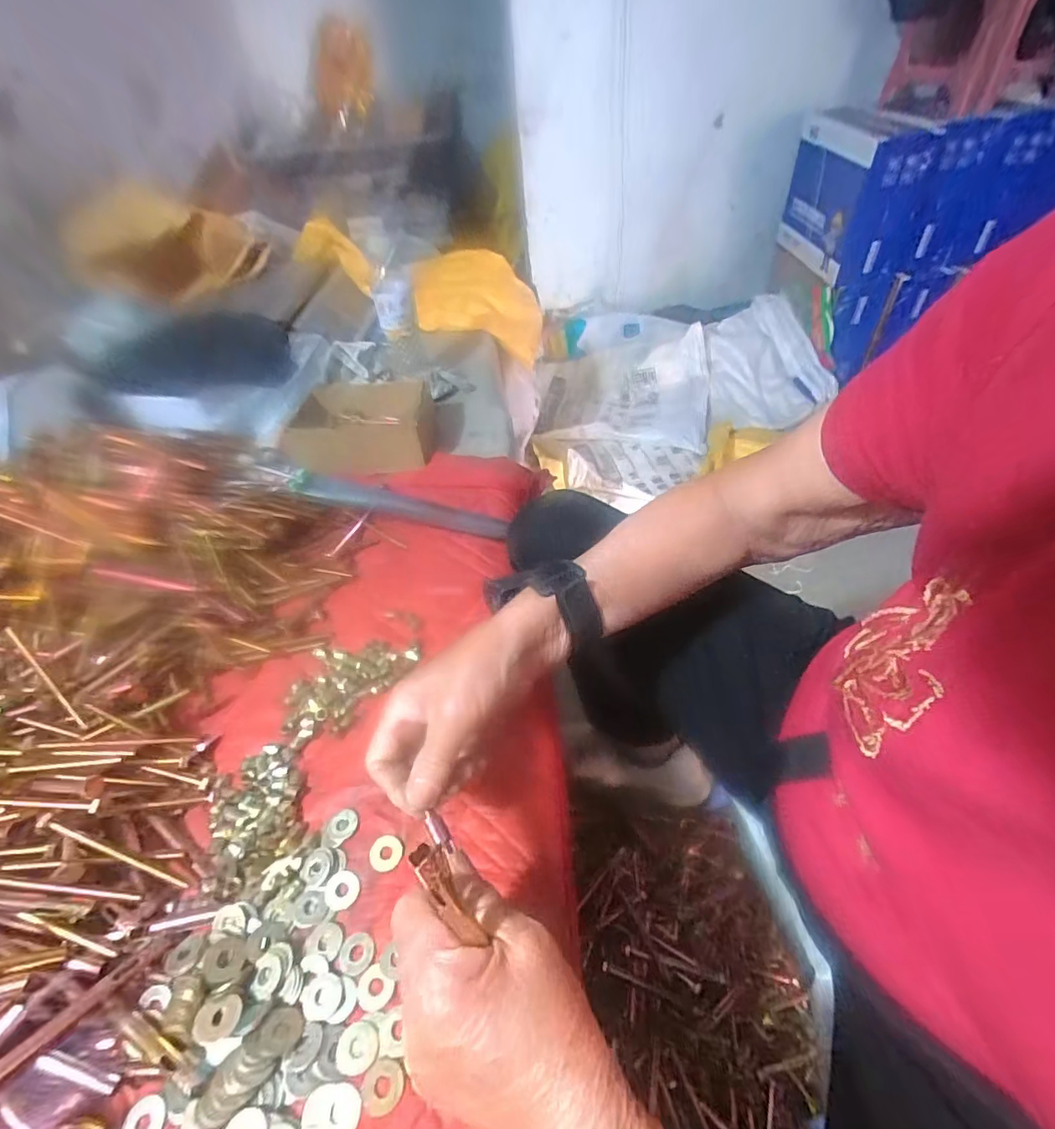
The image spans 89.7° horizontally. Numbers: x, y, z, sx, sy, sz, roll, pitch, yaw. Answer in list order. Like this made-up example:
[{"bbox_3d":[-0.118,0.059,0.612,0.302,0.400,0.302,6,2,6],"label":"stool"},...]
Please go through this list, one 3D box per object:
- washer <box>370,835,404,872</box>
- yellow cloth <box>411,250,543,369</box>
[{"bbox_3d":[-0.096,0.196,0.361,0.021,0.004,0.022,-5,43,2],"label":"washer"},{"bbox_3d":[-0.111,-0.577,1.182,0.279,0.134,0.312,-1,44,6],"label":"yellow cloth"}]

